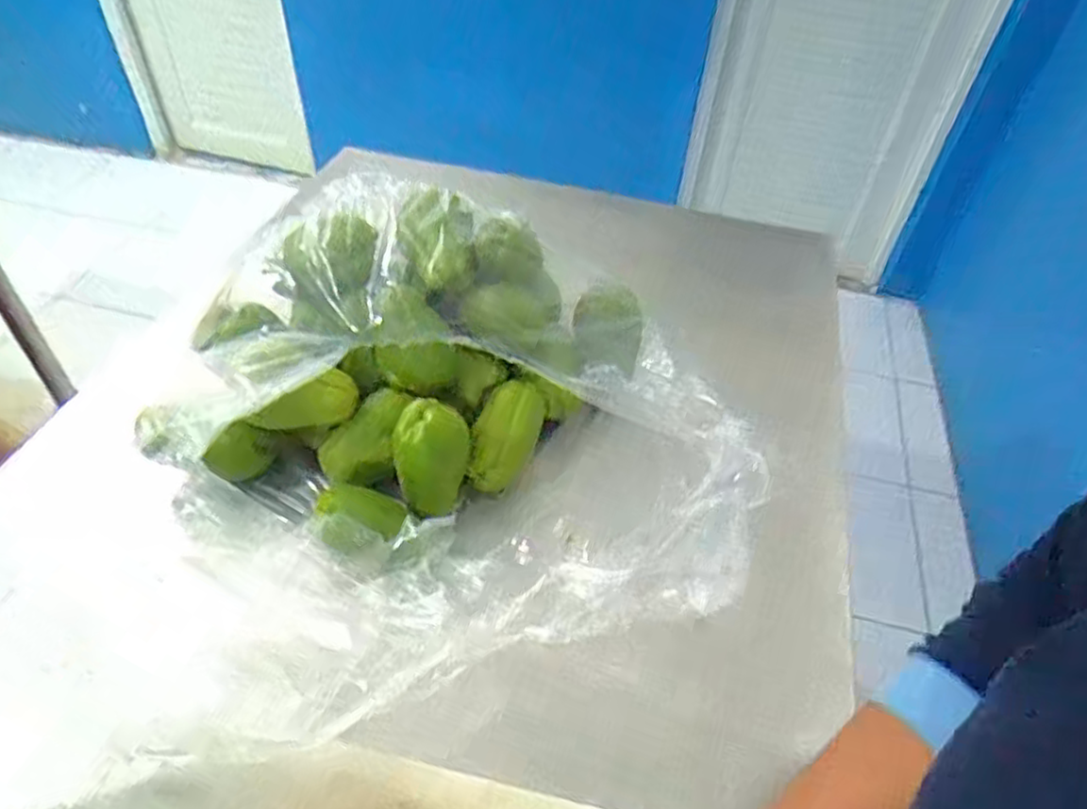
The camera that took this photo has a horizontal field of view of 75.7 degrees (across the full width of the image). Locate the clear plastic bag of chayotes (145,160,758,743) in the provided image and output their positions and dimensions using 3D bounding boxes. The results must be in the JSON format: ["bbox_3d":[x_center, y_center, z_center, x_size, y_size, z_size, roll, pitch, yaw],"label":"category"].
[{"bbox_3d":[-0.069,-0.006,0.552,0.373,0.151,0.402,-13,48,-16],"label":"clear plastic bag of chayotes"}]

